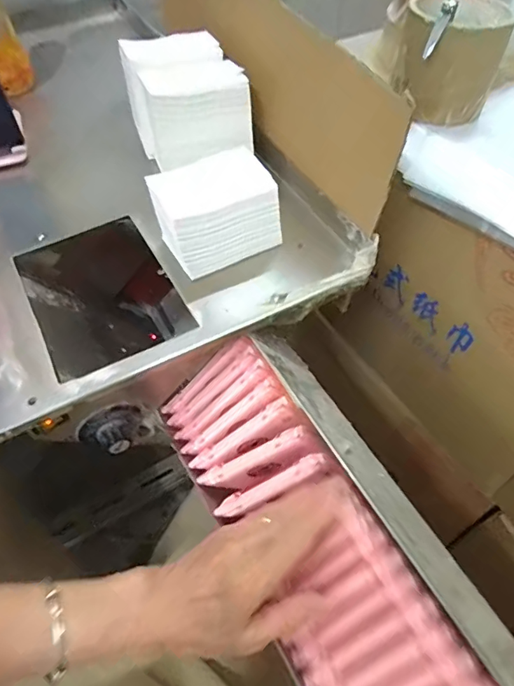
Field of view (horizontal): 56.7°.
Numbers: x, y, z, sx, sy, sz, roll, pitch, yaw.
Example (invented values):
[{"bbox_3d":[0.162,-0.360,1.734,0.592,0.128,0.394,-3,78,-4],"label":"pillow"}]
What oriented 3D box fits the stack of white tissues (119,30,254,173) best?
[{"bbox_3d":[-0.084,-0.265,0.532,0.113,0.099,0.153,-18,56,-13],"label":"stack of white tissues"}]

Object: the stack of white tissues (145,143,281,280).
[{"bbox_3d":[-0.042,-0.122,0.456,0.113,0.082,0.075,-19,56,-13],"label":"stack of white tissues"}]

